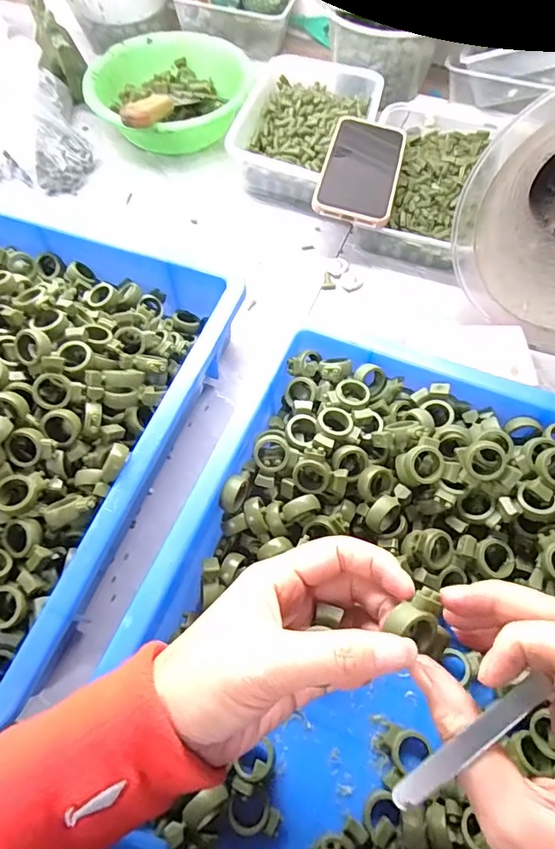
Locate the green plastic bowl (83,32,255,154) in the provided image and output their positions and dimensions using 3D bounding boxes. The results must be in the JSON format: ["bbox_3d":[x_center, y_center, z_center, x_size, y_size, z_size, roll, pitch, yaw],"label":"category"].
[{"bbox_3d":[-0.134,-0.413,0.604,0.190,0.086,0.192,0,63,1],"label":"green plastic bowl"}]

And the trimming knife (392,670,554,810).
[{"bbox_3d":[0.101,0.105,0.190,0.135,0.006,0.010,-38,68,-2],"label":"trimming knife"}]

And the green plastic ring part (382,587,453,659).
[{"bbox_3d":[0.069,0.092,0.226,0.031,0.023,0.026,26,67,13],"label":"green plastic ring part"}]

